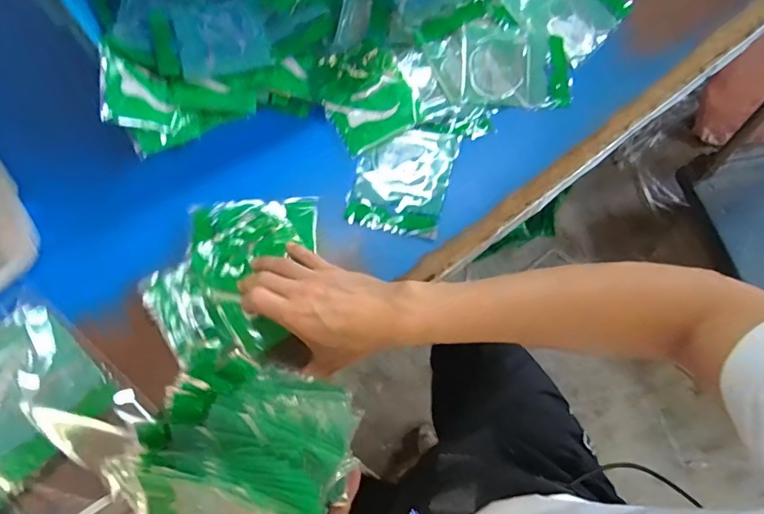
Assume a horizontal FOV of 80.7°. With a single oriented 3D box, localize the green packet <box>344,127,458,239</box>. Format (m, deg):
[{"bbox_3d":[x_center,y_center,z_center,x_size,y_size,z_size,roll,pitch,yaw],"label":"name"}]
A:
[{"bbox_3d":[0.023,-0.092,0.512,0.104,0.011,0.139,13,69,7],"label":"green packet"}]

